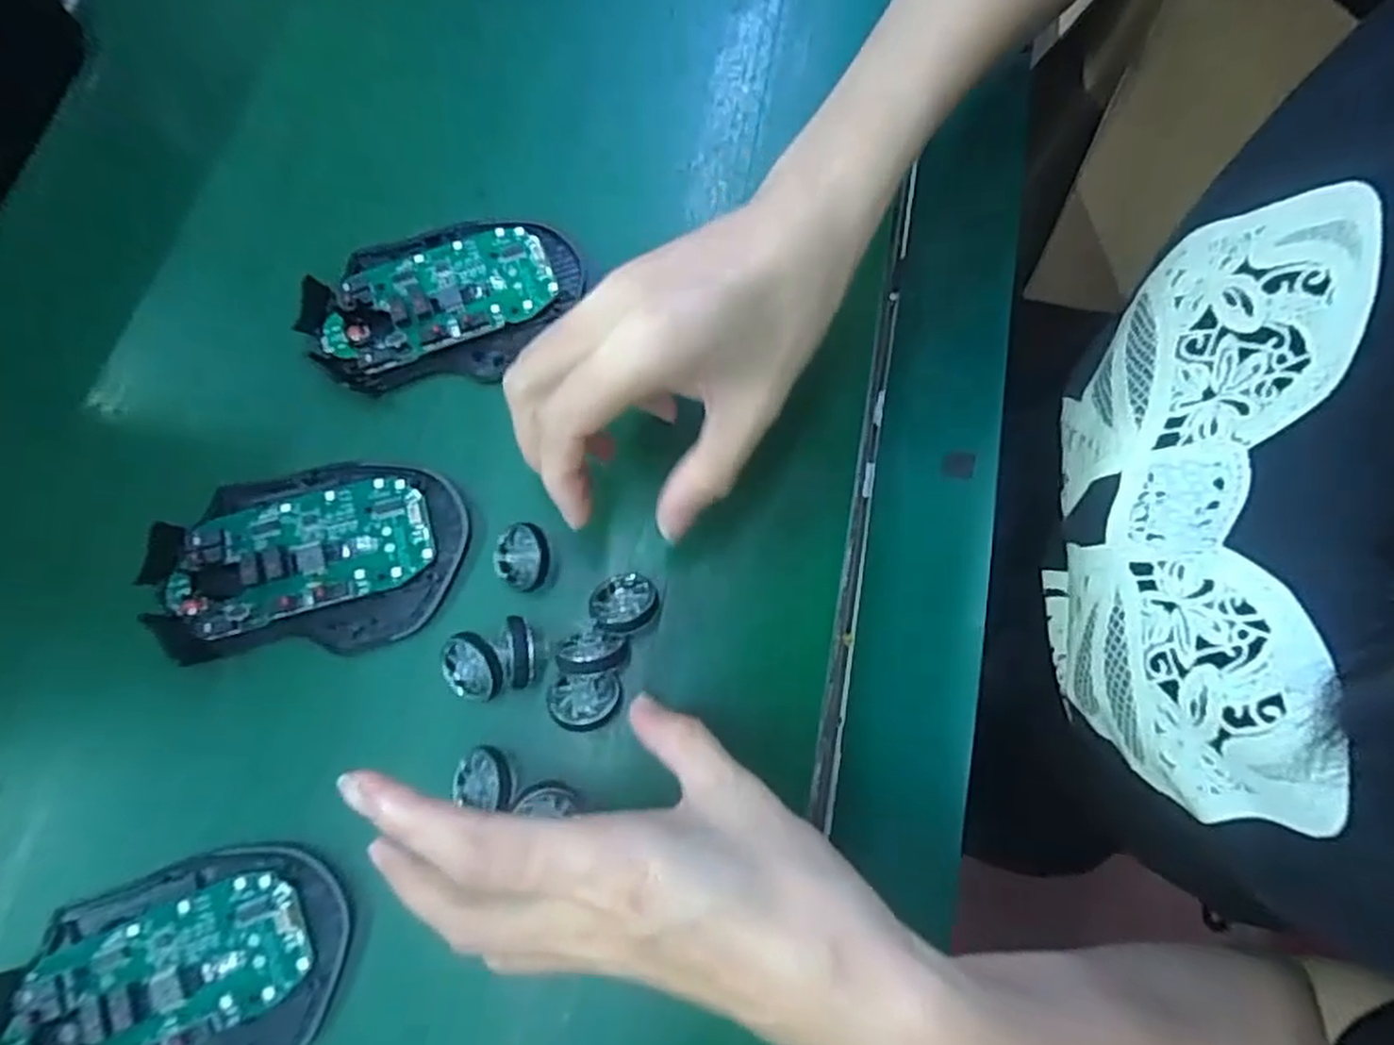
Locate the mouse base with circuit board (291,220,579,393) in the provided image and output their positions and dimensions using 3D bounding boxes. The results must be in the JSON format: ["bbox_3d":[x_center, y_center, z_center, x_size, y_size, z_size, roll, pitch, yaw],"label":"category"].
[{"bbox_3d":[-0.107,-0.096,0.309,0.113,0.013,0.070,-20,76,-7],"label":"mouse base with circuit board"}]

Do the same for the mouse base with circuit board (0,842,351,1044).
[{"bbox_3d":[-0.176,0.155,0.242,0.112,0.026,0.070,-15,75,-6],"label":"mouse base with circuit board"}]

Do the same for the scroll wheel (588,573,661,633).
[{"bbox_3d":[-0.028,0.030,0.280,0.025,0.005,0.027,-2,56,2],"label":"scroll wheel"}]

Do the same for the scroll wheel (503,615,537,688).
[{"bbox_3d":[-0.066,0.050,0.275,0.010,0.020,0.026,-7,74,-4],"label":"scroll wheel"}]

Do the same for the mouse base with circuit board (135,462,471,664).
[{"bbox_3d":[-0.149,0.013,0.281,0.113,0.019,0.070,-6,74,-4],"label":"mouse base with circuit board"}]

